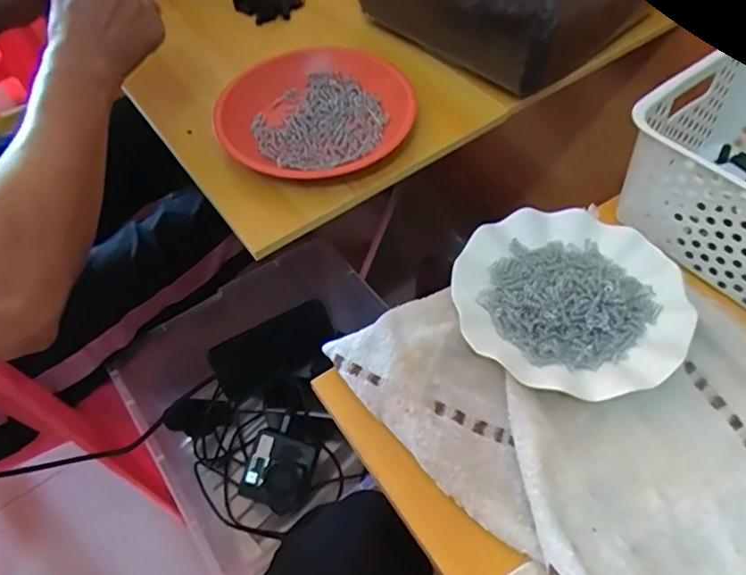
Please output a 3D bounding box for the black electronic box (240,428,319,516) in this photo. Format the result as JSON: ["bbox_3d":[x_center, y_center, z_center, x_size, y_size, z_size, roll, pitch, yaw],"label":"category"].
[{"bbox_3d":[-0.107,0.210,0.639,0.073,0.030,0.080,20,76,16],"label":"black electronic box"}]

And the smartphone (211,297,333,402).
[{"bbox_3d":[-0.130,0.083,0.747,0.167,0.080,0.010,-28,17,-19],"label":"smartphone"}]

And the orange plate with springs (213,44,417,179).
[{"bbox_3d":[-0.052,-0.172,0.550,0.168,0.036,0.175,-2,55,3],"label":"orange plate with springs"}]

